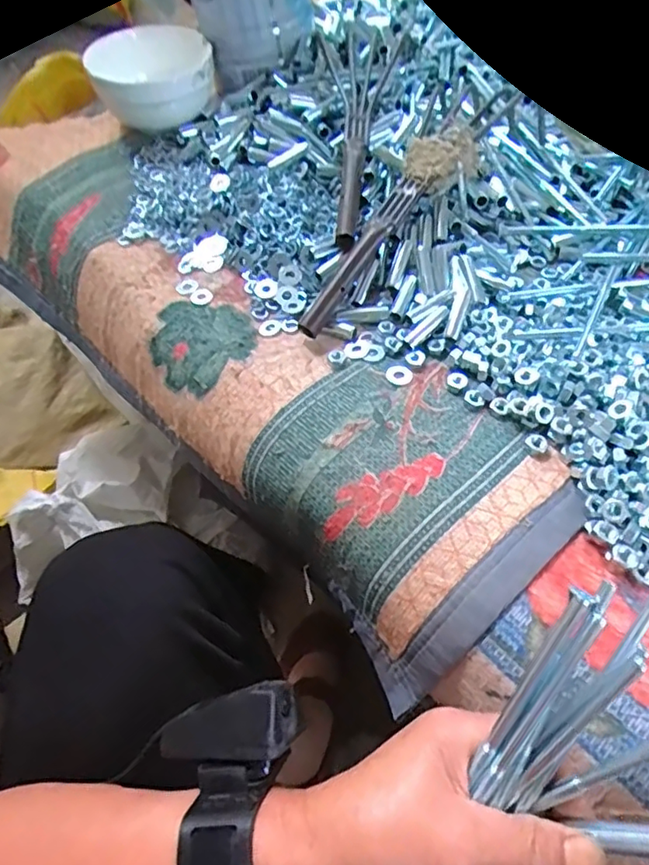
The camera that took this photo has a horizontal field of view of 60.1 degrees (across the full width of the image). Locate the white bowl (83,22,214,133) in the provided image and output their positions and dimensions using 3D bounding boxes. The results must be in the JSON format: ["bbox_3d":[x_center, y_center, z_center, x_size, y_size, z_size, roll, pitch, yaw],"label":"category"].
[{"bbox_3d":[-0.189,-0.397,0.623,0.126,0.068,0.143,-18,58,-8],"label":"white bowl"}]

